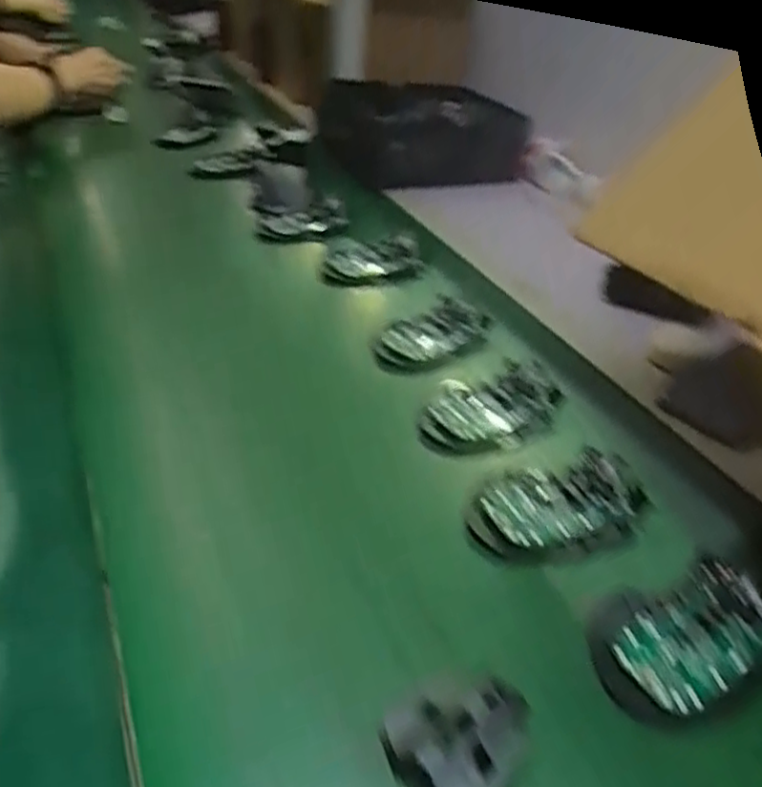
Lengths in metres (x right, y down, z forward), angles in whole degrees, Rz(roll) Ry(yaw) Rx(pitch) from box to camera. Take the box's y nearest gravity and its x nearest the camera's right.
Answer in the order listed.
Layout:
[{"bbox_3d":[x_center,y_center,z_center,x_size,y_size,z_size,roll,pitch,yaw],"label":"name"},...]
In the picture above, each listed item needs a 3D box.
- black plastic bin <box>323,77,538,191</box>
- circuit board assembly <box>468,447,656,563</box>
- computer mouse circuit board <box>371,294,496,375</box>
[{"bbox_3d":[0.068,-0.350,0.931,0.269,0.103,0.144,-13,40,-24],"label":"black plastic bin"},{"bbox_3d":[0.110,0.066,0.425,0.112,0.020,0.067,-6,37,-16],"label":"circuit board assembly"},{"bbox_3d":[0.044,-0.050,0.585,0.107,0.019,0.053,-23,44,-33],"label":"computer mouse circuit board"}]

